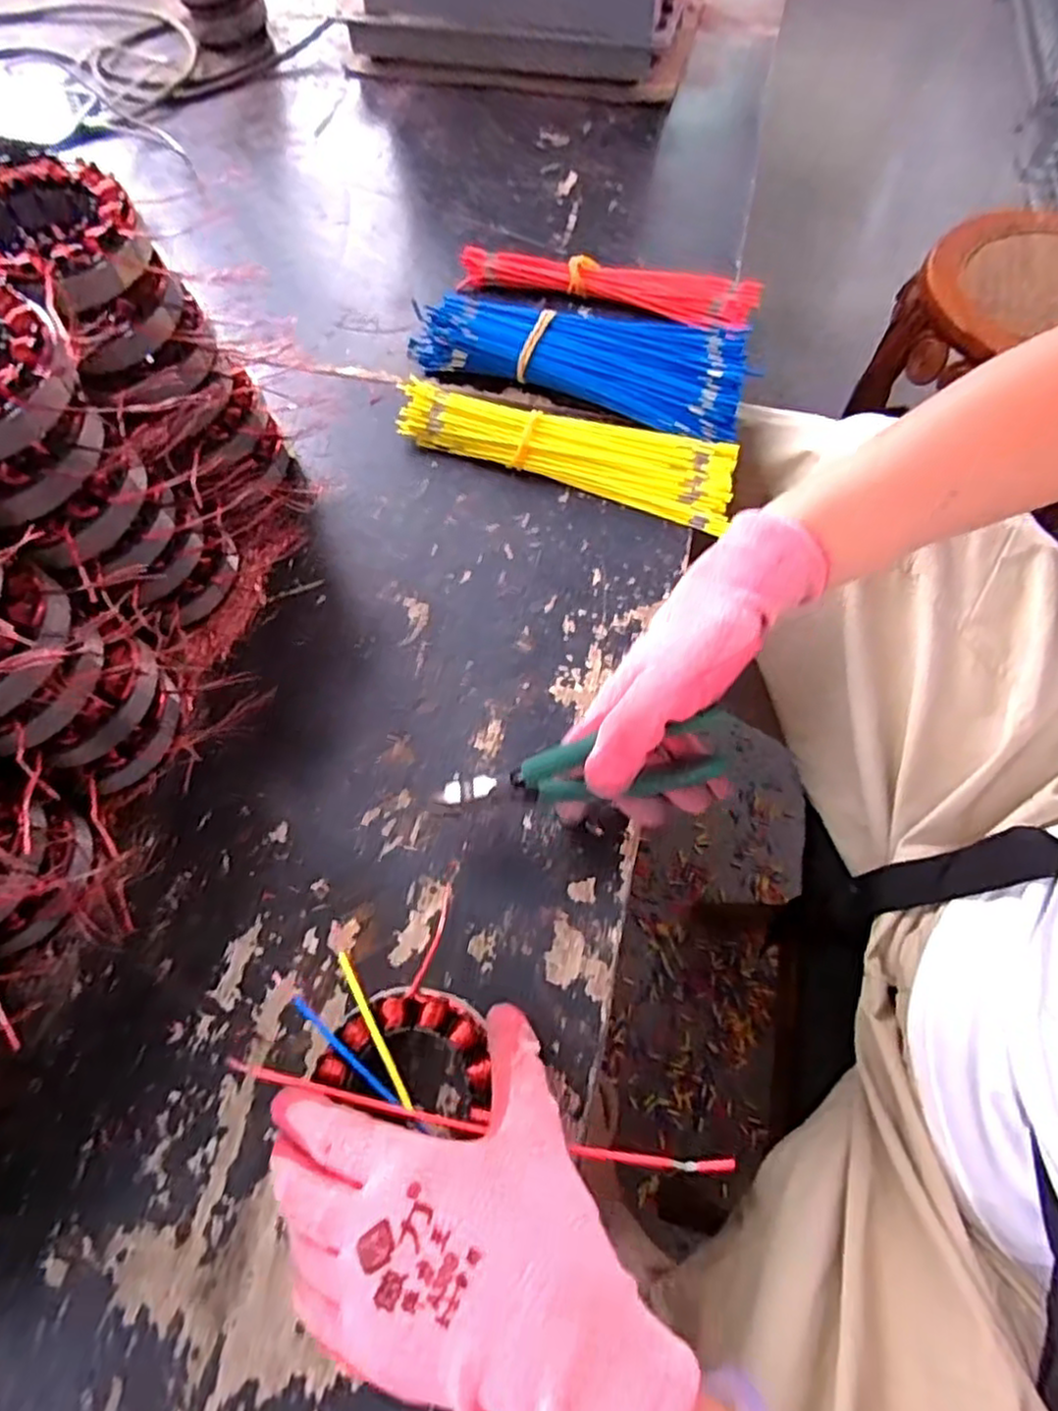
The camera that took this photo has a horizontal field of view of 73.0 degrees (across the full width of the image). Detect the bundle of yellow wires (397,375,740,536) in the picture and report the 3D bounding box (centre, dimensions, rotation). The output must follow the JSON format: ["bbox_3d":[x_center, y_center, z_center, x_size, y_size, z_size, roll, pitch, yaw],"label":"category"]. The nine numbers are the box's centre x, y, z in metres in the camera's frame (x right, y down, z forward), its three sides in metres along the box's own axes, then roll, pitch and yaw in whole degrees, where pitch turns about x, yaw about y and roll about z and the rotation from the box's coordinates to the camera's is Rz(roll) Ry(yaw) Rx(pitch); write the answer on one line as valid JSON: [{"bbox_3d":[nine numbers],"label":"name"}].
[{"bbox_3d":[0.026,-0.187,0.507,0.239,0.026,0.064,20,66,11],"label":"bundle of yellow wires"}]

